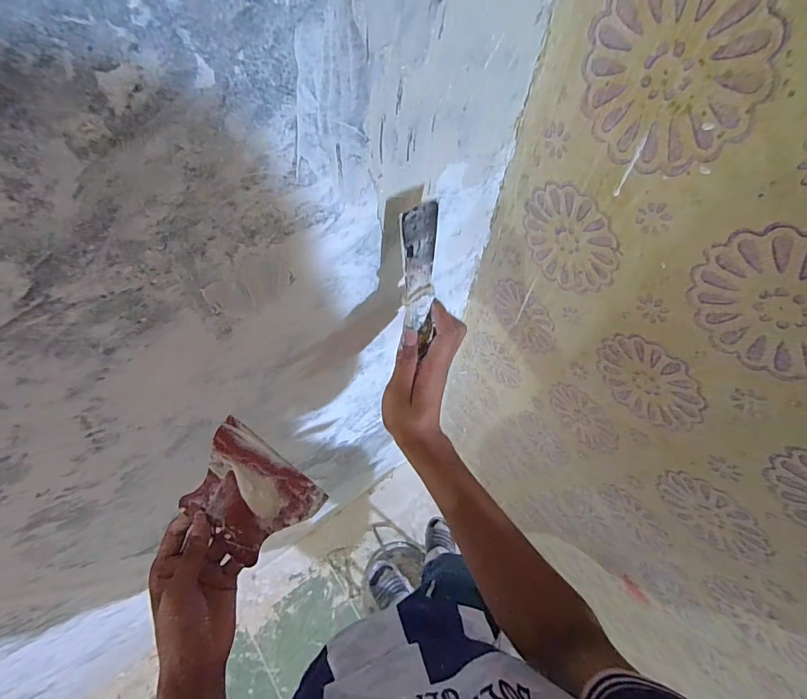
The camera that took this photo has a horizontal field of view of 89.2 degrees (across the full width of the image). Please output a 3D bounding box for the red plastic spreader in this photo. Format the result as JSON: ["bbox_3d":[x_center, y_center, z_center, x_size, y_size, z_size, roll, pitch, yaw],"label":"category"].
[{"bbox_3d":[-0.156,0.149,0.398,0.117,0.010,0.119,39,93,1],"label":"red plastic spreader"}]

